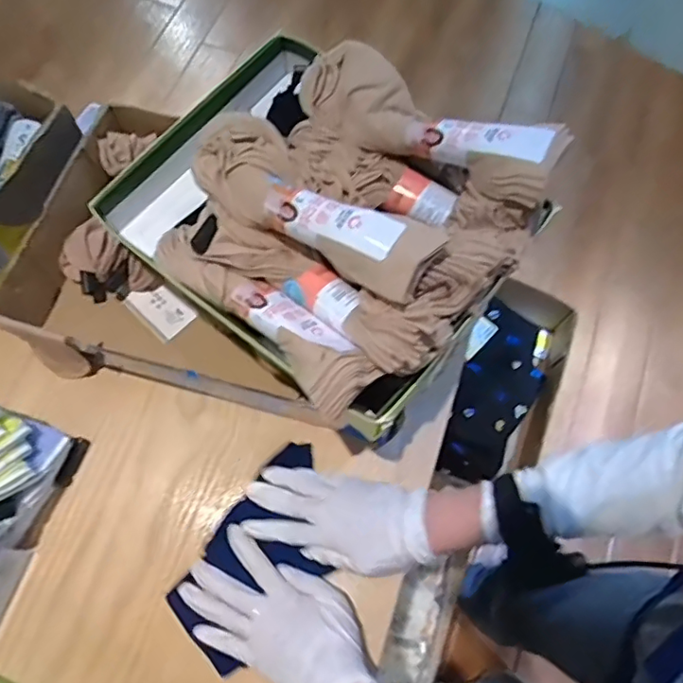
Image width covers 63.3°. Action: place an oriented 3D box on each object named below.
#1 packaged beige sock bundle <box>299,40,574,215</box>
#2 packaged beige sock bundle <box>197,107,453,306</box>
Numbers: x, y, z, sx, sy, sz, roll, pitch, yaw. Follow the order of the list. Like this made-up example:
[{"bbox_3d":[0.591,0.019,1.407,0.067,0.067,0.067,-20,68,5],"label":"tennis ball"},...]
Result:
[{"bbox_3d":[0.071,-0.183,0.462,0.232,0.060,0.074,35,72,11],"label":"packaged beige sock bundle"},{"bbox_3d":[-0.026,-0.111,0.447,0.227,0.056,0.075,36,72,12],"label":"packaged beige sock bundle"}]

